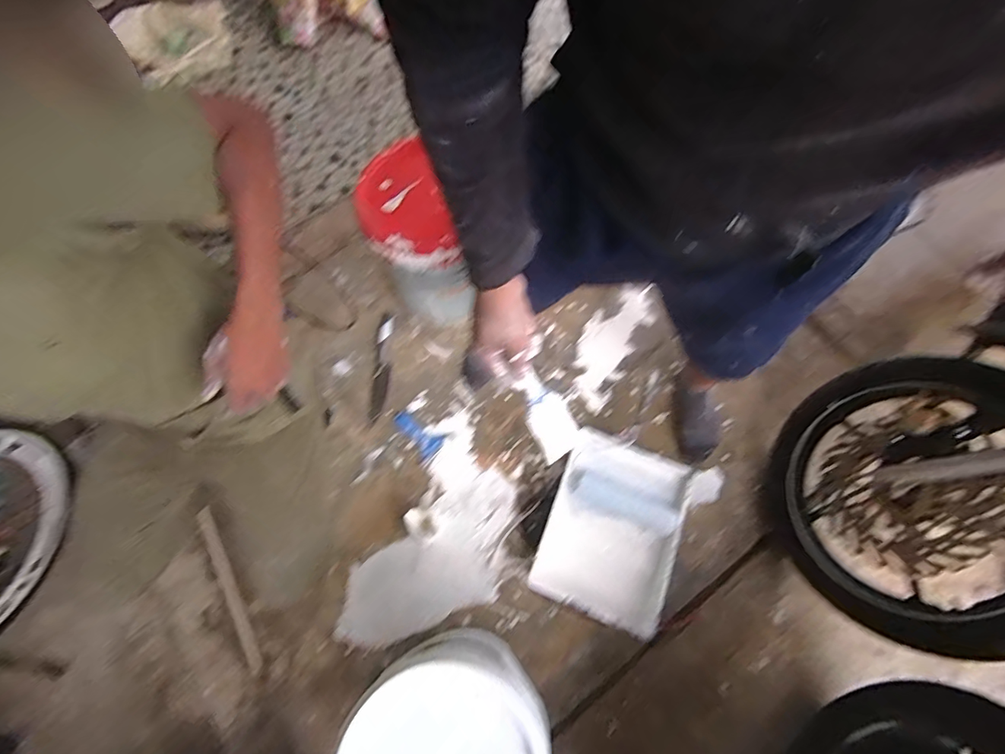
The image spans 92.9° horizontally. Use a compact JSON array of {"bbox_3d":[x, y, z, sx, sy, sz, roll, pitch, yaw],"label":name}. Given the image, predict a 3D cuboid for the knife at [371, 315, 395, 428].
[{"bbox_3d":[-0.324,-0.030,1.286,0.044,0.021,0.304,0,70,-1],"label":"knife"}]

